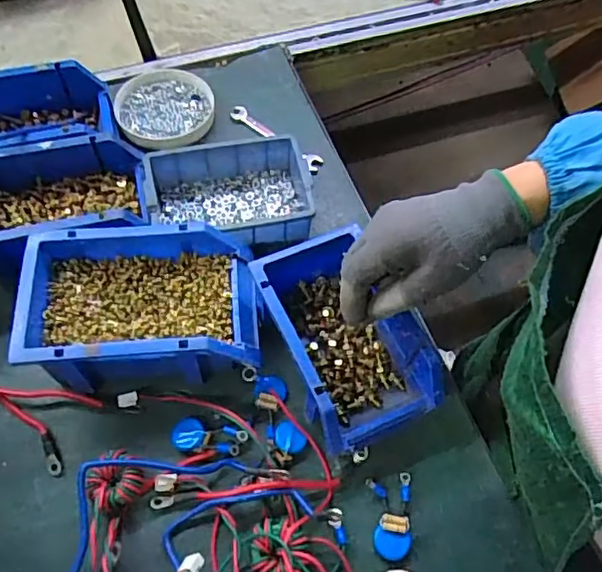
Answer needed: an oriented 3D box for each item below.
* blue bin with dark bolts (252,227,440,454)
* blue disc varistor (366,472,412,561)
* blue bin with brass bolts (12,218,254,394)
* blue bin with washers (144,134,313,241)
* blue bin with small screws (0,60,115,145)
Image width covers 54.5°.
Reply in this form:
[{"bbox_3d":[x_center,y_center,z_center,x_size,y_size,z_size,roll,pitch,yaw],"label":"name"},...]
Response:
[{"bbox_3d":[0.034,0.043,0.476,0.096,0.067,0.157,-22,64,-14],"label":"blue bin with dark bolts"},{"bbox_3d":[0.070,0.175,0.444,0.032,0.012,0.059,-2,61,-4],"label":"blue disc varistor"},{"bbox_3d":[-0.129,0.019,0.484,0.181,0.077,0.113,-4,61,-5],"label":"blue bin with brass bolts"},{"bbox_3d":[-0.067,-0.083,0.555,0.147,0.046,0.103,-9,62,-8],"label":"blue bin with washers"},{"bbox_3d":[-0.270,-0.149,0.576,0.164,0.087,0.104,-10,62,-8],"label":"blue bin with small screws"}]

